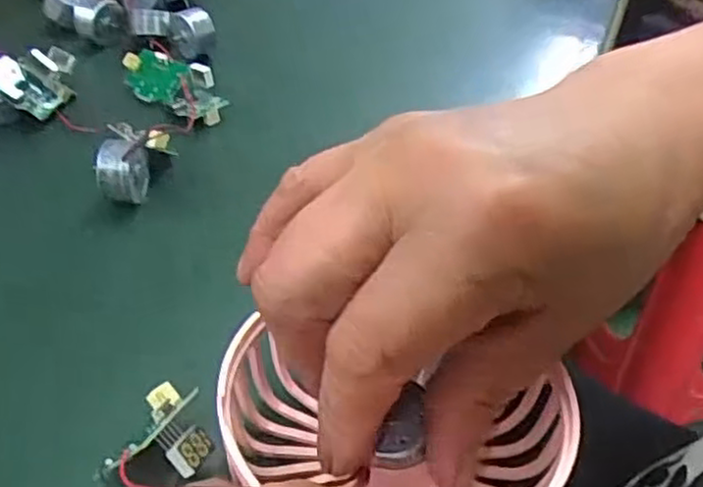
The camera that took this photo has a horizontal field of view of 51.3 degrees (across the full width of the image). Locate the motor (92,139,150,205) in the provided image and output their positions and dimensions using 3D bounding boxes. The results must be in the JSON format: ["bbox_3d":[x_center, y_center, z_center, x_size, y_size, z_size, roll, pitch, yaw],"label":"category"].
[{"bbox_3d":[-0.088,-0.029,0.282,0.019,0.021,0.015,-7,40,-13],"label":"motor"}]

